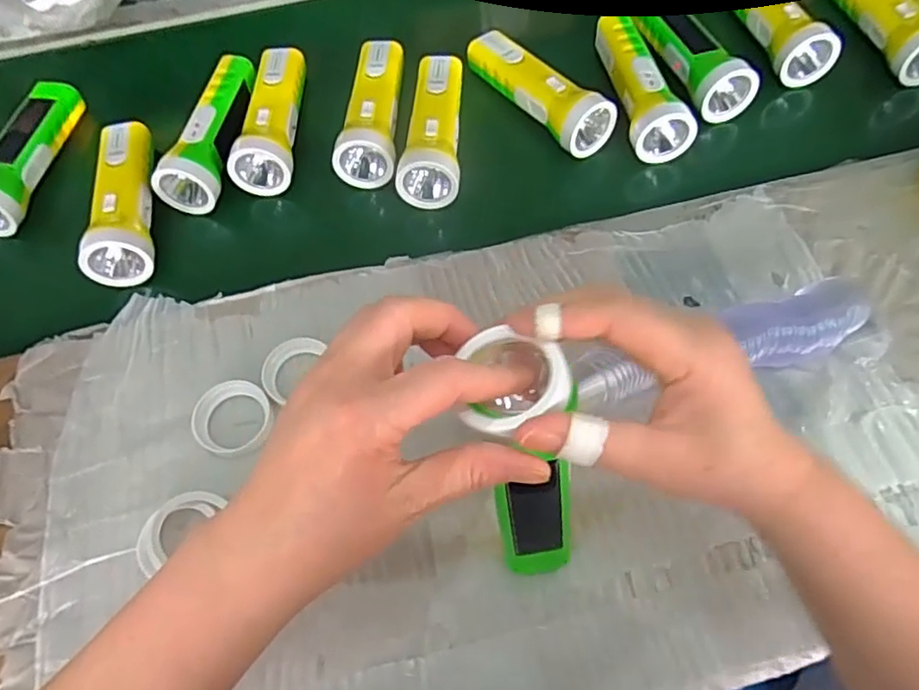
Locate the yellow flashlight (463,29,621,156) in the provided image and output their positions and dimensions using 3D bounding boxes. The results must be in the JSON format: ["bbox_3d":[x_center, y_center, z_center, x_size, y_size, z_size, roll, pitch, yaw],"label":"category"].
[{"bbox_3d":[0.068,-0.228,0.550,0.044,0.048,0.152,-36,69,-13],"label":"yellow flashlight"}]

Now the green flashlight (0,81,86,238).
[{"bbox_3d":[-0.390,-0.169,0.549,0.053,0.046,0.153,7,66,6],"label":"green flashlight"}]

